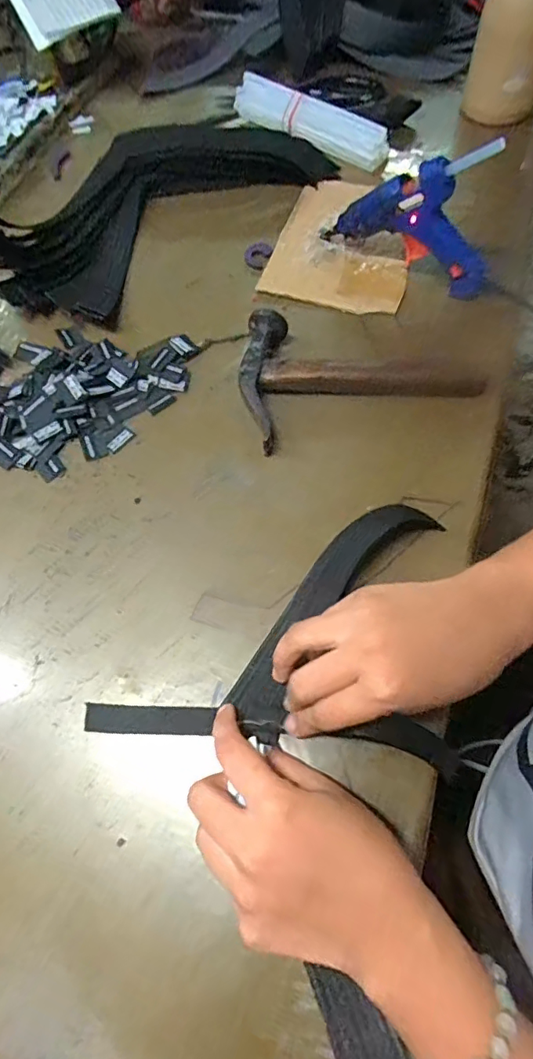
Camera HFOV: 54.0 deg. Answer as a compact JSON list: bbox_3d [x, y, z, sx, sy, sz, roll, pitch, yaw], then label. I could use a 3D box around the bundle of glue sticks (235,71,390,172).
[{"bbox_3d":[0.043,-0.439,0.559,0.199,0.036,0.034,35,72,18],"label":"bundle of glue sticks"}]

